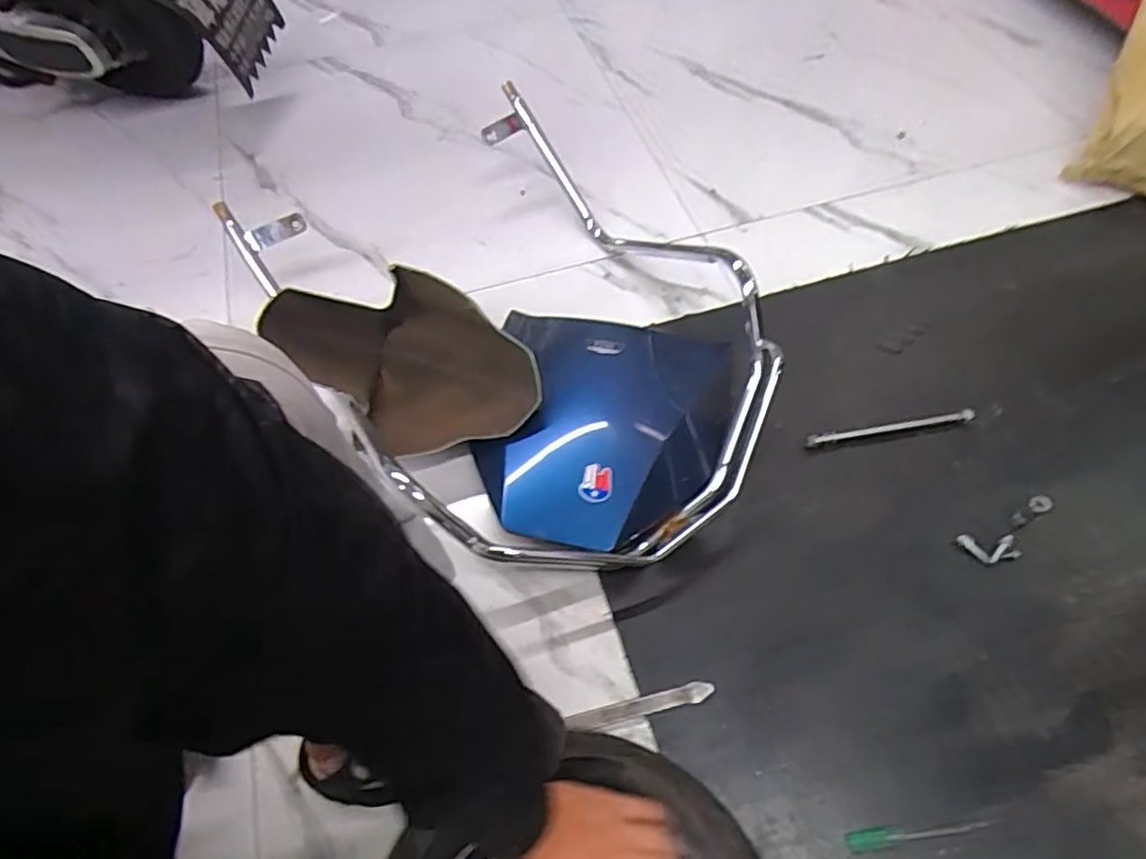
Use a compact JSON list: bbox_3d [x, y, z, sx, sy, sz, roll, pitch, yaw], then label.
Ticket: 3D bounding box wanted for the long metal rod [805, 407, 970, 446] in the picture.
[{"bbox_3d":[0.441,-0.003,0.901,0.242,0.010,0.014,-11,59,-3],"label":"long metal rod"}]

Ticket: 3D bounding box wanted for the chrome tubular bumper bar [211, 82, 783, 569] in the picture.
[{"bbox_3d":[-0.063,-0.149,0.917,0.535,0.207,0.732,-35,63,-16],"label":"chrome tubular bumper bar"}]

